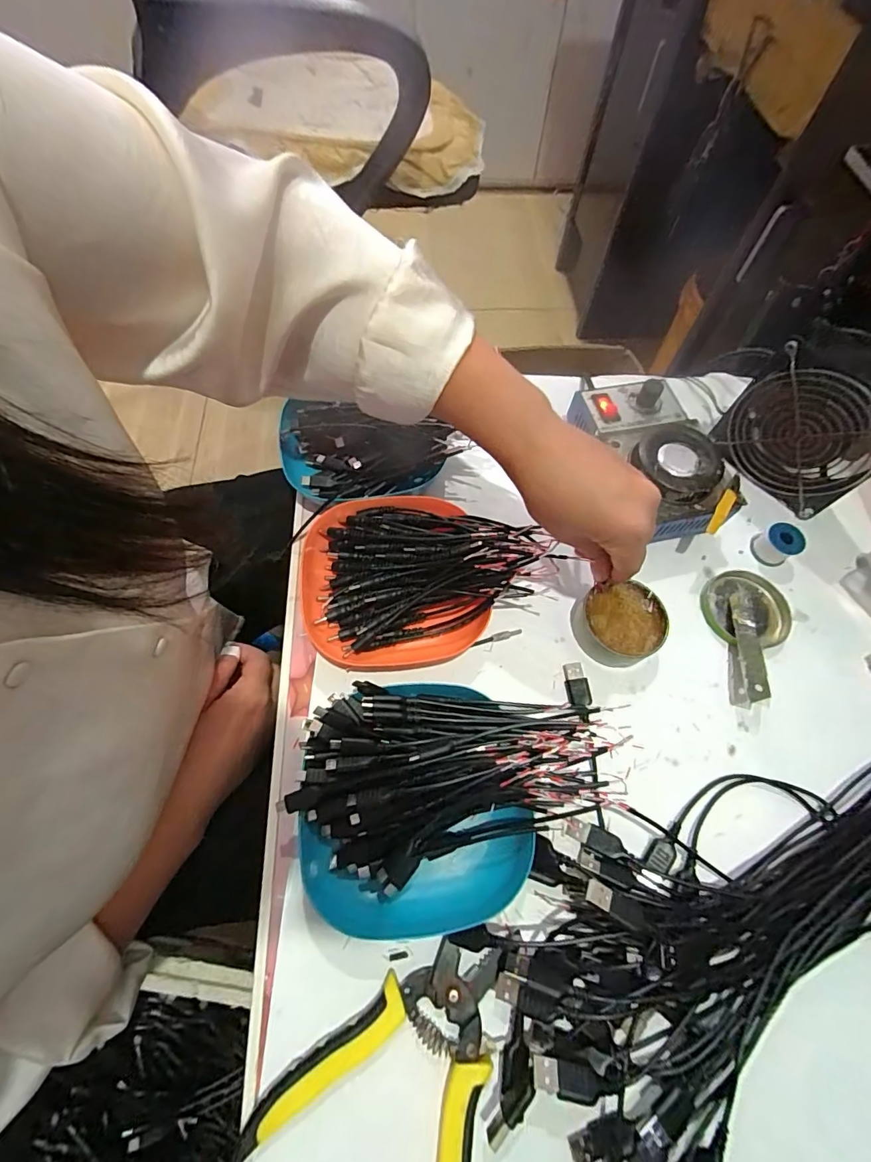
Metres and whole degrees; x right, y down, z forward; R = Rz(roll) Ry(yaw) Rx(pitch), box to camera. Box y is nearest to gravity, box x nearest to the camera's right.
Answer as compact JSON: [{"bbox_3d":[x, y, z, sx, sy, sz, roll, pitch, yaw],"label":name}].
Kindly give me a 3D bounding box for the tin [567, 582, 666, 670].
[{"bbox_3d":[0.143,0.035,0.359,0.064,0.027,0.057,-8,66,-6],"label":"tin"}]

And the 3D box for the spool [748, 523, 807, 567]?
[{"bbox_3d":[0.293,-0.031,0.398,0.027,0.028,0.030,-33,71,-16],"label":"spool"}]

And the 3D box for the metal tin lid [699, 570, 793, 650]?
[{"bbox_3d":[0.258,0.023,0.384,0.068,0.007,0.065,1,65,-2],"label":"metal tin lid"}]

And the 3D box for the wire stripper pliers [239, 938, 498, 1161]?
[{"bbox_3d":[-0.013,0.268,0.246,0.110,0.019,0.135,36,69,13],"label":"wire stripper pliers"}]

